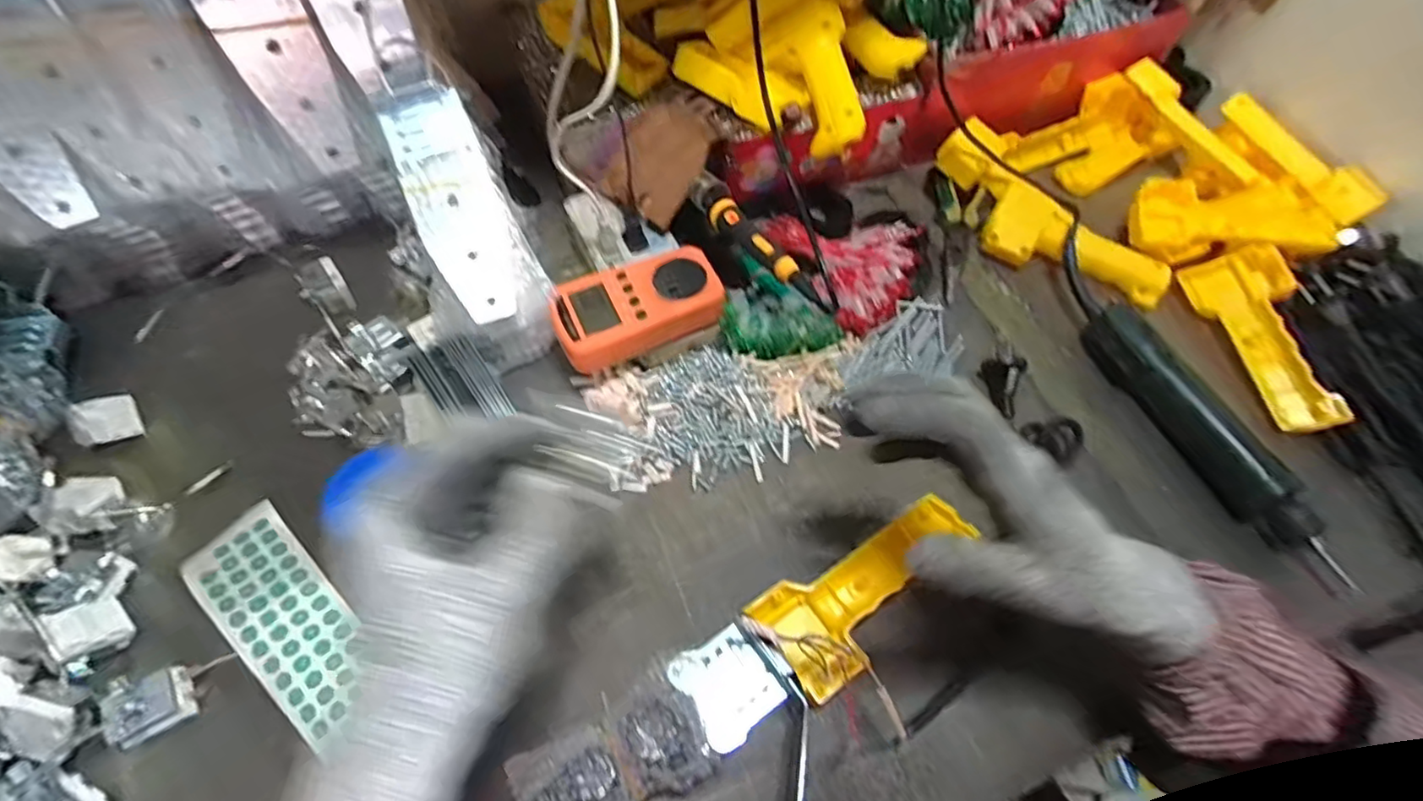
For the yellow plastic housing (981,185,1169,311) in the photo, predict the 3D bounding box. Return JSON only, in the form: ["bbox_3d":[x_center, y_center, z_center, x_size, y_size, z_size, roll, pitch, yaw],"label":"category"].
[{"bbox_3d":[0.338,-0.143,0.571,0.160,0.040,0.062,23,62,10],"label":"yellow plastic housing"}]

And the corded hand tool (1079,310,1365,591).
[{"bbox_3d":[0.385,0.026,0.481,0.032,0.039,0.244,-21,64,-14],"label":"corded hand tool"}]

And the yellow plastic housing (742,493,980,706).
[{"bbox_3d":[0.103,0.117,0.410,0.157,0.032,0.069,-35,68,-20],"label":"yellow plastic housing"}]

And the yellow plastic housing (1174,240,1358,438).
[{"bbox_3d":[0.469,-0.057,0.522,0.053,0.048,0.168,-4,61,-5],"label":"yellow plastic housing"}]

